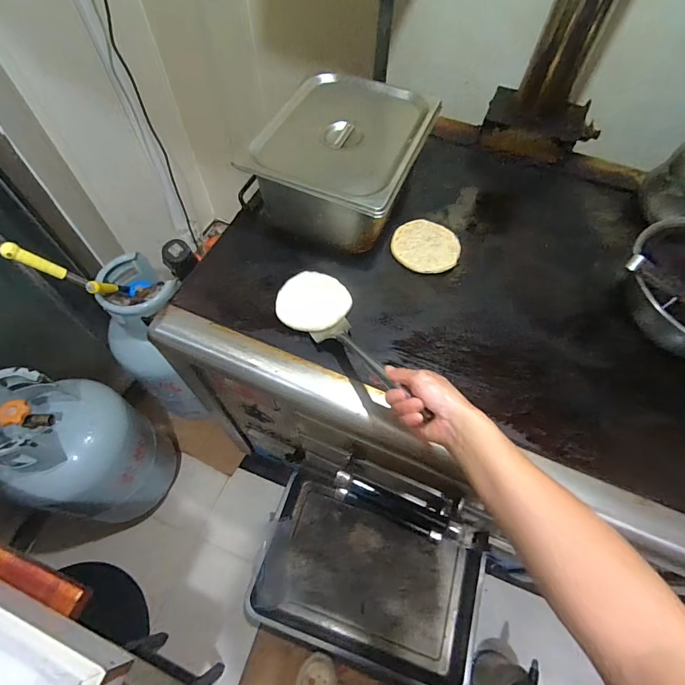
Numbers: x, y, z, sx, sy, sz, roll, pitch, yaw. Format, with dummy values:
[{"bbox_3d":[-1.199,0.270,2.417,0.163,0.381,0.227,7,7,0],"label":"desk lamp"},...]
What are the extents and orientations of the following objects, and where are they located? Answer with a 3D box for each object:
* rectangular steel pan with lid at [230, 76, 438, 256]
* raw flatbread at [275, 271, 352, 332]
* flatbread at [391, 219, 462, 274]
[{"bbox_3d":[0.005,-0.327,0.737,0.254,0.155,0.308,21,62,10],"label":"rectangular steel pan with lid"},{"bbox_3d":[-0.052,-0.070,0.674,0.118,0.008,0.117,1,61,-1],"label":"raw flatbread"},{"bbox_3d":[0.154,-0.177,0.741,0.123,0.018,0.114,1,61,-1],"label":"flatbread"}]

